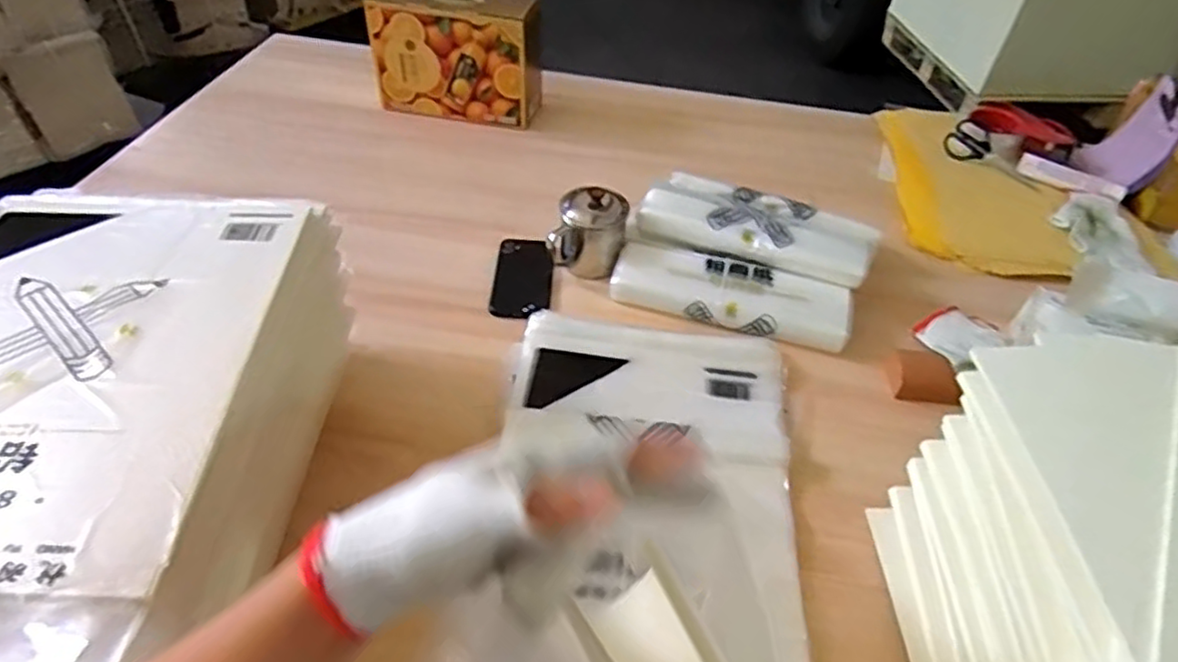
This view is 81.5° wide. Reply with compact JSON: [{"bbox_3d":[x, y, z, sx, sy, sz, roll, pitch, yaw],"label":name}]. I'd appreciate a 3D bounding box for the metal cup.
[{"bbox_3d":[0.002,-0.139,0.926,0.093,0.101,0.093,2,45,-2],"label":"metal cup"}]

